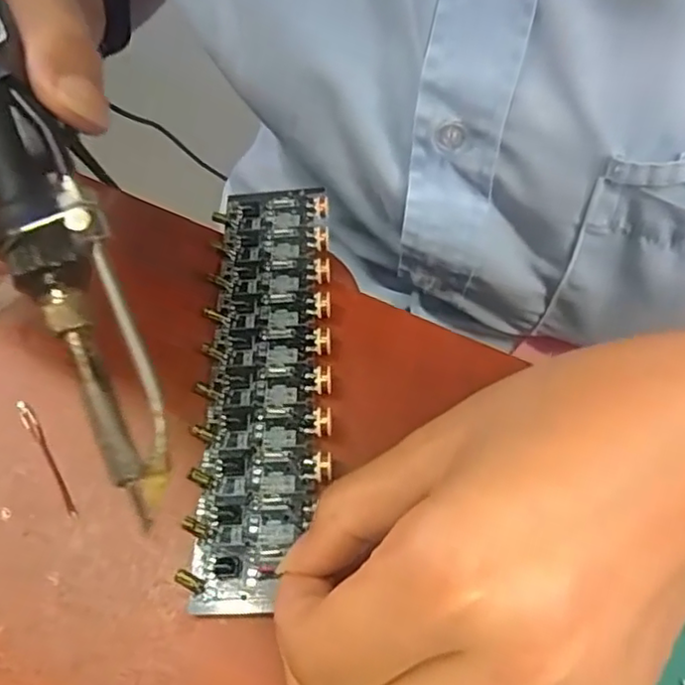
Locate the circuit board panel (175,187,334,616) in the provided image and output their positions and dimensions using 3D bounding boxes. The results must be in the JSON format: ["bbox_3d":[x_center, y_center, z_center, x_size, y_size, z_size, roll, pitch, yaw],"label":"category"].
[{"bbox_3d":[-0.027,0.008,0.227,0.047,0.006,0.161,0,60,2],"label":"circuit board panel"}]

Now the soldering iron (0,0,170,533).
[{"bbox_3d":[-0.088,-0.054,0.169,0.024,0.016,0.204,-23,83,-10],"label":"soldering iron"}]

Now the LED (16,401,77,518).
[{"bbox_3d":[-0.101,0.038,0.216,0.005,0.004,0.049,-33,66,-14],"label":"LED"}]

